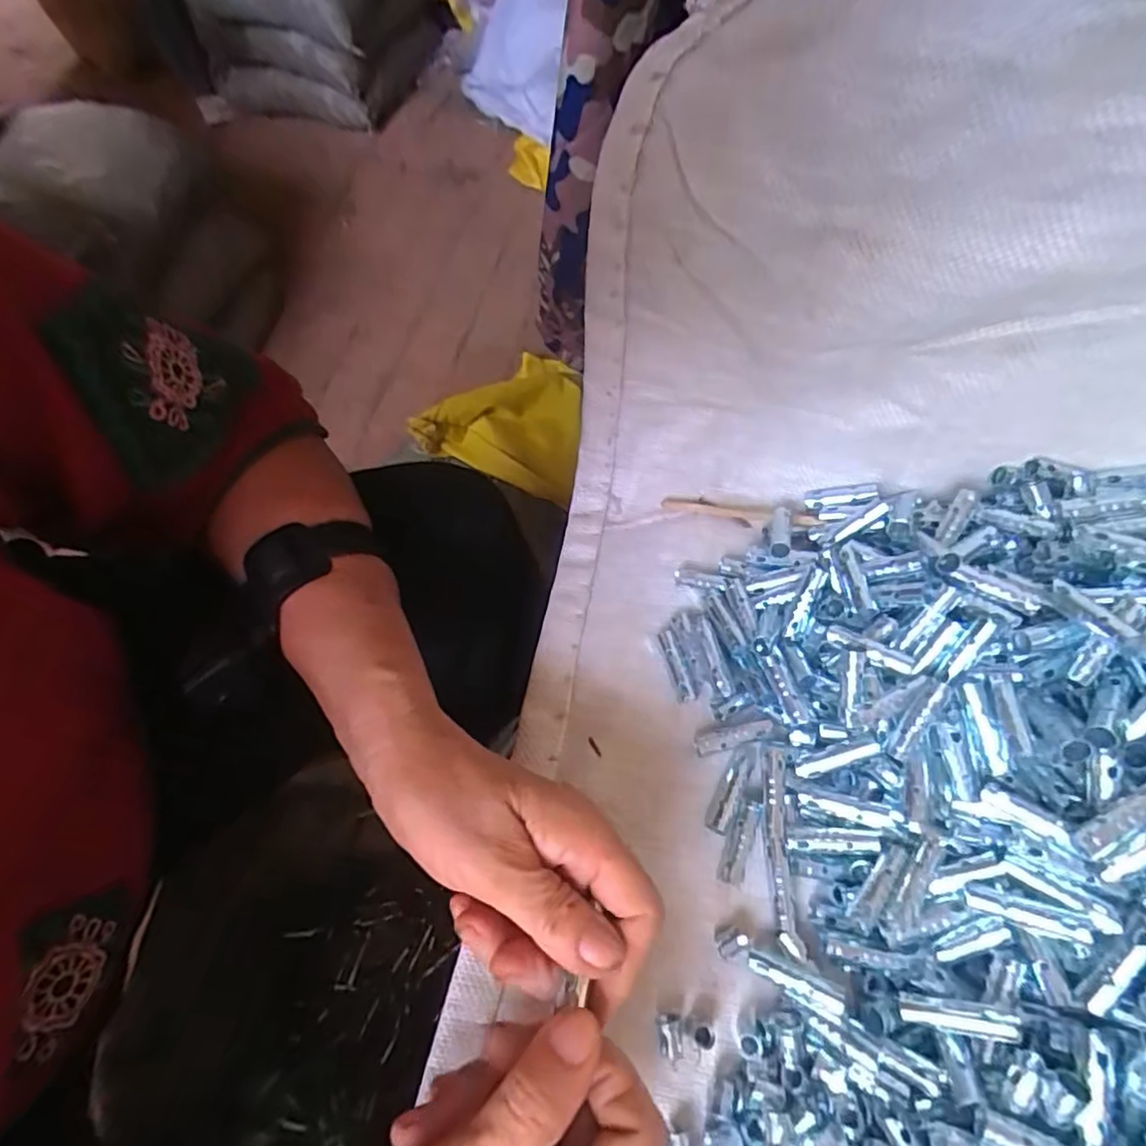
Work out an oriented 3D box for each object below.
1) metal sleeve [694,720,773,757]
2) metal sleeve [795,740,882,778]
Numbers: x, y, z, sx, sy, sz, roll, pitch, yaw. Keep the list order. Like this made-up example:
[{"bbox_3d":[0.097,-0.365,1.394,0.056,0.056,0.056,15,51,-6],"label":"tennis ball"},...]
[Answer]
[{"bbox_3d":[0.080,0.081,0.306,0.038,0.007,0.011,-12,64,-6],"label":"metal sleeve"},{"bbox_3d":[0.124,0.087,0.289,0.039,0.004,0.009,-28,62,21],"label":"metal sleeve"}]

